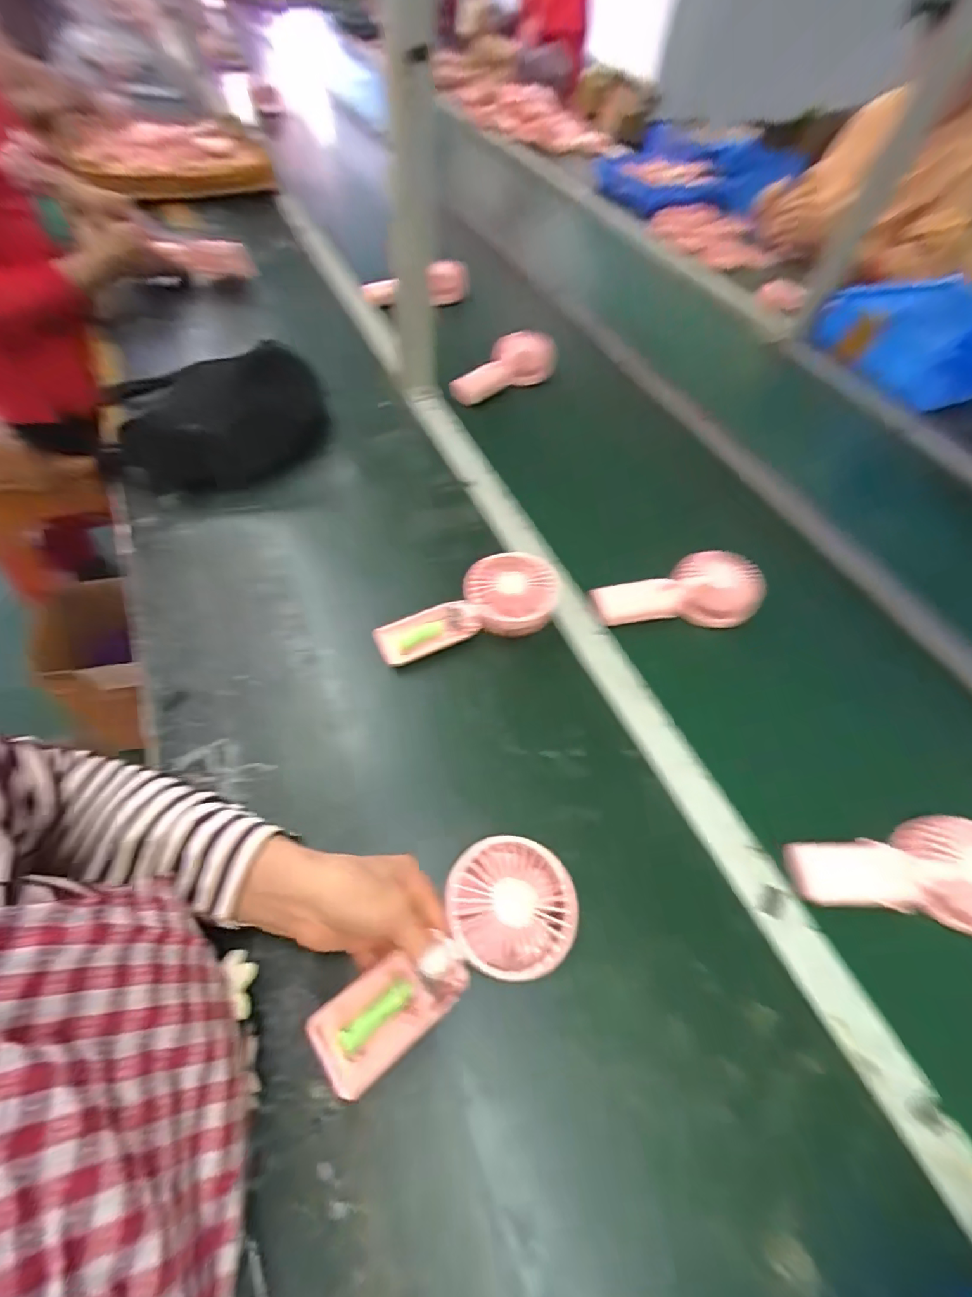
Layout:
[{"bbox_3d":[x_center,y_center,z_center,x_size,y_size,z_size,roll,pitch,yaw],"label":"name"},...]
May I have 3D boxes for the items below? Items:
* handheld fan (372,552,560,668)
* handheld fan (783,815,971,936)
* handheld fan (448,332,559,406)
[{"bbox_3d":[-0.023,-0.043,0.513,0.184,0.047,0.083,-14,59,-13],"label":"handheld fan"},{"bbox_3d":[0.352,0.191,0.424,0.174,0.044,0.086,-5,56,10],"label":"handheld fan"},{"bbox_3d":[0.020,-0.439,0.786,0.182,0.064,0.066,-24,63,-22],"label":"handheld fan"}]

